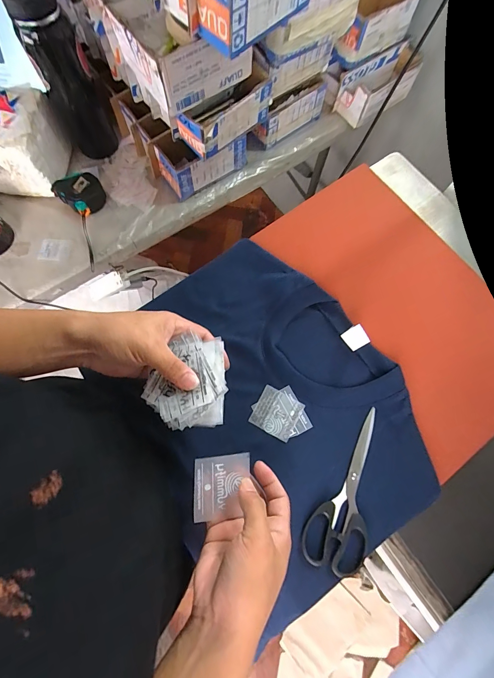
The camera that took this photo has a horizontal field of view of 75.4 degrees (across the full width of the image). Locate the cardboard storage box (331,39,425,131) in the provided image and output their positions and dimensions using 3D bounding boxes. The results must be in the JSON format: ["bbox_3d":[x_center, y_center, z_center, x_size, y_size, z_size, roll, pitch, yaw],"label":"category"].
[{"bbox_3d":[0.272,-0.517,0.655,0.178,0.074,0.069,-33,78,-11],"label":"cardboard storage box"}]

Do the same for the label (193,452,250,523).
[{"bbox_3d":[-0.025,0.149,0.323,0.056,0.004,0.064,-1,93,-15],"label":"label"}]

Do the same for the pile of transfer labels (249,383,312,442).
[{"bbox_3d":[0.044,0.090,0.389,0.068,0.005,0.057,28,75,6],"label":"pile of transfer labels"}]

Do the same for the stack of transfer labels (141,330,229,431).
[{"bbox_3d":[-0.063,0.042,0.322,0.083,0.023,0.093,-5,74,-3],"label":"stack of transfer labels"}]

